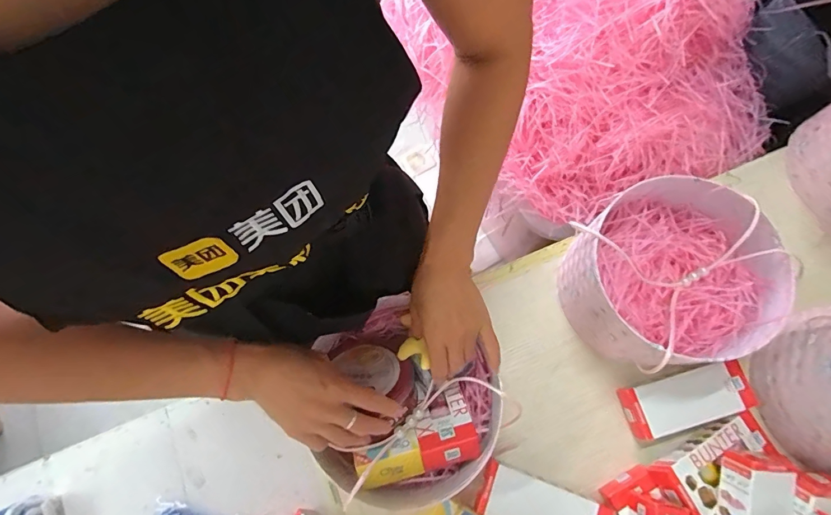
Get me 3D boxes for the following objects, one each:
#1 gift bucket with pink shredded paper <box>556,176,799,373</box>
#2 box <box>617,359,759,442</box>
[{"bbox_3d":[0.315,0.026,0.541,0.213,0.141,0.206,0,74,2],"label":"gift bucket with pink shredded paper"},{"bbox_3d":[0.356,0.186,0.548,0.162,0.039,0.066,-15,74,-2],"label":"box"}]

